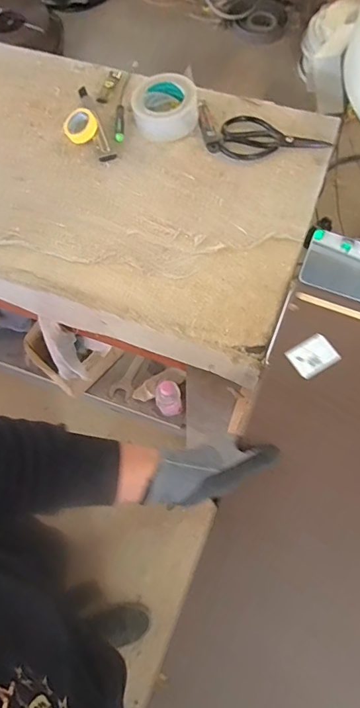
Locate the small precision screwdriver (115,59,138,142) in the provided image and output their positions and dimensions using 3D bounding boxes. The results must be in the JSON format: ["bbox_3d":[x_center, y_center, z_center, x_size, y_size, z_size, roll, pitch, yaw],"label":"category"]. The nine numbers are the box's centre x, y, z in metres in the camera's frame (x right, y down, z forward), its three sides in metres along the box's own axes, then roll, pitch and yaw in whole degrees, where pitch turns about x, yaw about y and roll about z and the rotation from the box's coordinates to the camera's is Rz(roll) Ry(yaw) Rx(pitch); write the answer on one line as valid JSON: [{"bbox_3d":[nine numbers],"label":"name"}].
[{"bbox_3d":[-0.101,-0.468,0.817,0.022,0.015,0.215,4,68,2],"label":"small precision screwdriver"}]

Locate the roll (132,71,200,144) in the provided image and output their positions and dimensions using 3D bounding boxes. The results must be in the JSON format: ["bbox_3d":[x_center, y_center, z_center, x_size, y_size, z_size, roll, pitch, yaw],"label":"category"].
[{"bbox_3d":[-0.025,-0.437,0.778,0.117,0.047,0.128,0,68,0],"label":"roll"}]

